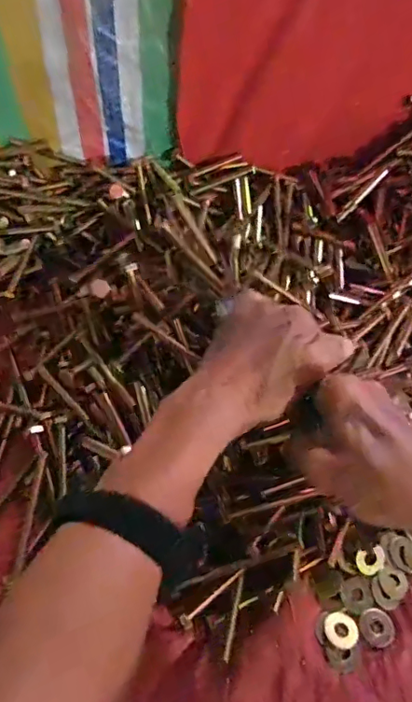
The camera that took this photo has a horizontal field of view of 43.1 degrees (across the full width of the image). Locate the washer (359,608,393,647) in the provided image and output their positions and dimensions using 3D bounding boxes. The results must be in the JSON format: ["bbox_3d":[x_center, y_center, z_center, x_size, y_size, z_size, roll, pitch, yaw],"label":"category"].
[{"bbox_3d":[0.127,0.204,0.386,0.024,0.004,0.025,1,52,-2],"label":"washer"}]

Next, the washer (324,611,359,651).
[{"bbox_3d":[0.101,0.207,0.386,0.024,0.006,0.024,1,52,-2],"label":"washer"}]

